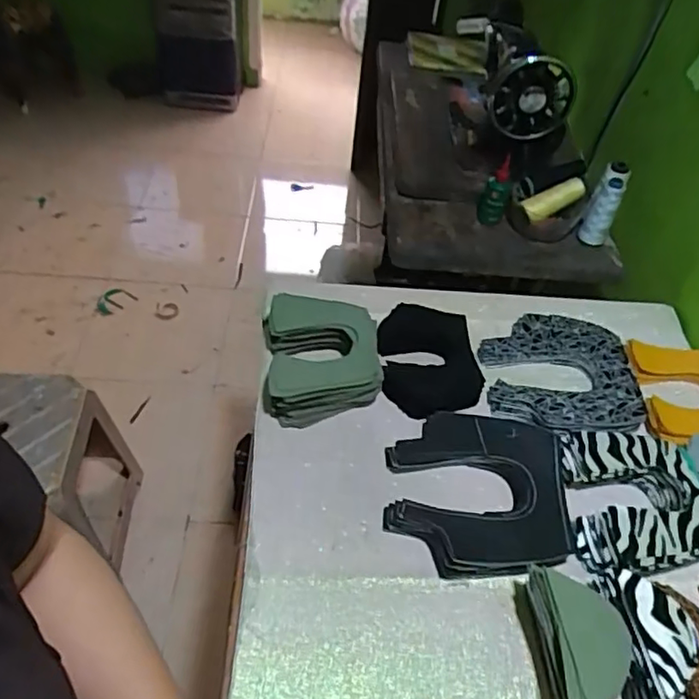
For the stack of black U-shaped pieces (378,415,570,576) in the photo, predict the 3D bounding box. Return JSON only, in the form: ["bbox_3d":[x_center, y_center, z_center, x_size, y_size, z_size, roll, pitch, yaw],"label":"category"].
[{"bbox_3d":[0.138,0.150,0.652,0.188,0.030,0.186,9,47,1],"label":"stack of black U-shaped pieces"}]

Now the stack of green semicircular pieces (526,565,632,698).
[{"bbox_3d":[0.195,0.254,0.519,0.052,0.089,0.126,1,47,-7],"label":"stack of green semicircular pieces"}]

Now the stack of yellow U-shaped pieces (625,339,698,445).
[{"bbox_3d":[0.434,0.052,0.780,0.123,0.028,0.163,6,47,-2],"label":"stack of yellow U-shaped pieces"}]

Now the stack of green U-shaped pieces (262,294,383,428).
[{"bbox_3d":[-0.034,0.006,0.753,0.140,0.065,0.172,-1,48,-7],"label":"stack of green U-shaped pieces"}]

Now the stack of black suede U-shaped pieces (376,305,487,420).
[{"bbox_3d":[0.103,0.012,0.778,0.123,0.022,0.169,3,47,-5],"label":"stack of black suede U-shaped pieces"}]

